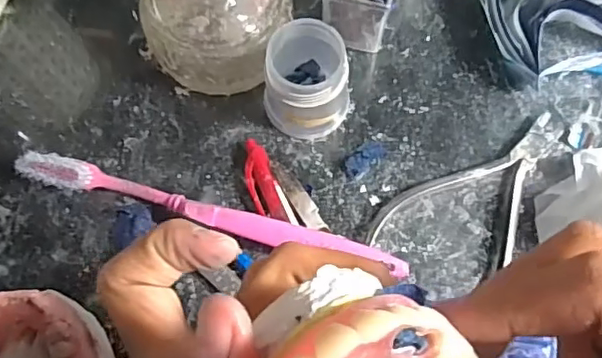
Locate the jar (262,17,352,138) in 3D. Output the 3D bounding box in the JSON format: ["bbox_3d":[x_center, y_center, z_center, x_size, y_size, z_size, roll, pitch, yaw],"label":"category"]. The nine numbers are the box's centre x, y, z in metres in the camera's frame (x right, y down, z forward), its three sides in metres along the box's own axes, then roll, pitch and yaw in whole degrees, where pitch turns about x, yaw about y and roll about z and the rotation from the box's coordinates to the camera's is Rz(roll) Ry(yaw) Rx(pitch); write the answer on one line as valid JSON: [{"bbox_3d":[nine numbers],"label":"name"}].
[{"bbox_3d":[0.004,-0.050,0.288,0.039,0.049,0.047,6,74,3],"label":"jar"}]

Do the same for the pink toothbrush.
[{"bbox_3d":[-0.044,0.018,0.283,0.191,0.021,0.014,16,75,6],"label":"pink toothbrush"}]

